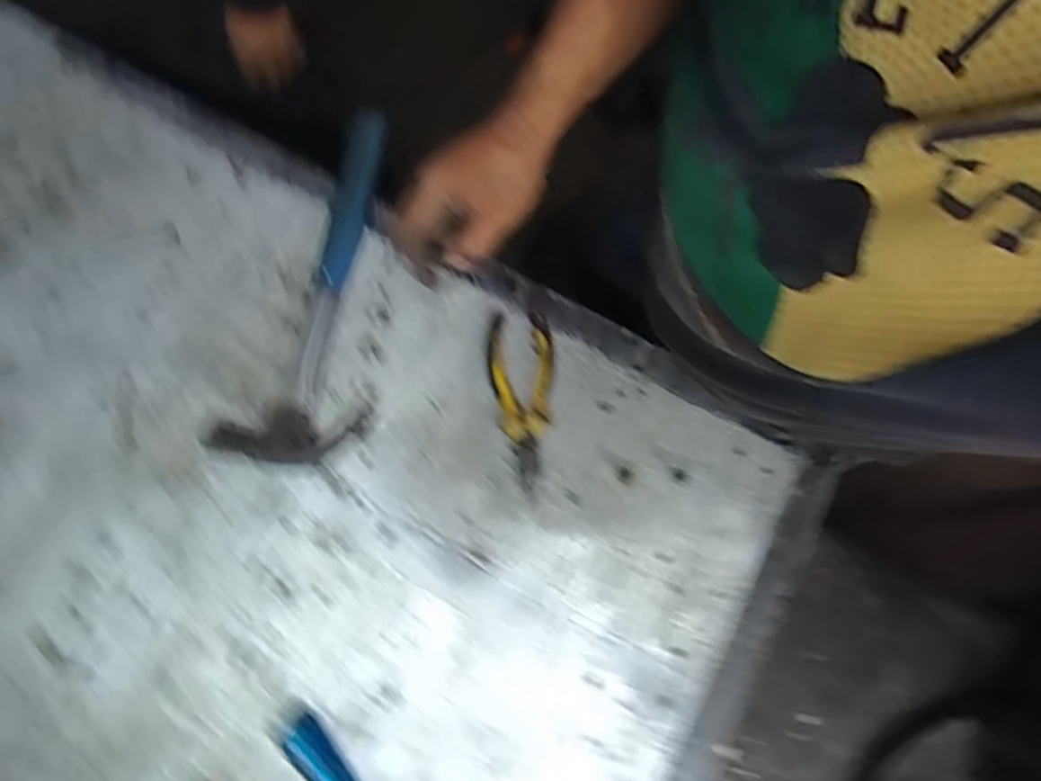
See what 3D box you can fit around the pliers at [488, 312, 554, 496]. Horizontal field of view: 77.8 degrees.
[{"bbox_3d":[0.001,0.006,0.552,0.054,0.017,0.152,0,76,-2],"label":"pliers"}]

